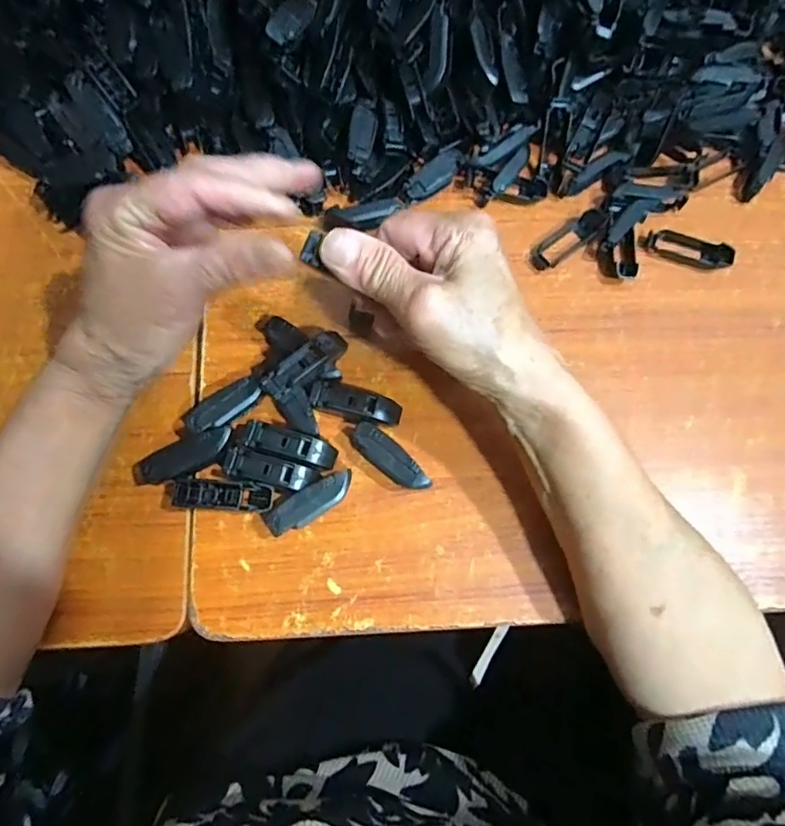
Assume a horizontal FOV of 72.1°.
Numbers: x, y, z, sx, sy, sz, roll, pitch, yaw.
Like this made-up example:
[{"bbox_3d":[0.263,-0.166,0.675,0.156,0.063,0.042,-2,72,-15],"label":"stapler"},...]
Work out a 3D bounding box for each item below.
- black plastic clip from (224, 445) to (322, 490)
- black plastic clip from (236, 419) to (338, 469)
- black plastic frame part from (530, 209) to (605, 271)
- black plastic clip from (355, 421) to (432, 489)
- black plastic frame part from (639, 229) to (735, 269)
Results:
[{"bbox_3d":[-0.070,0.034,0.313,0.053,0.010,0.016,16,77,2],"label":"black plastic clip"},{"bbox_3d":[-0.062,0.019,0.320,0.058,0.015,0.017,15,77,1],"label":"black plastic clip"},{"bbox_3d":[0.117,-0.118,0.367,0.057,0.012,0.019,-37,81,-10],"label":"black plastic frame part"},{"bbox_3d":[-0.001,0.028,0.320,0.052,0.018,0.018,37,78,6],"label":"black plastic clip"},{"bbox_3d":[0.202,-0.115,0.369,0.059,0.011,0.022,19,77,2],"label":"black plastic frame part"}]

